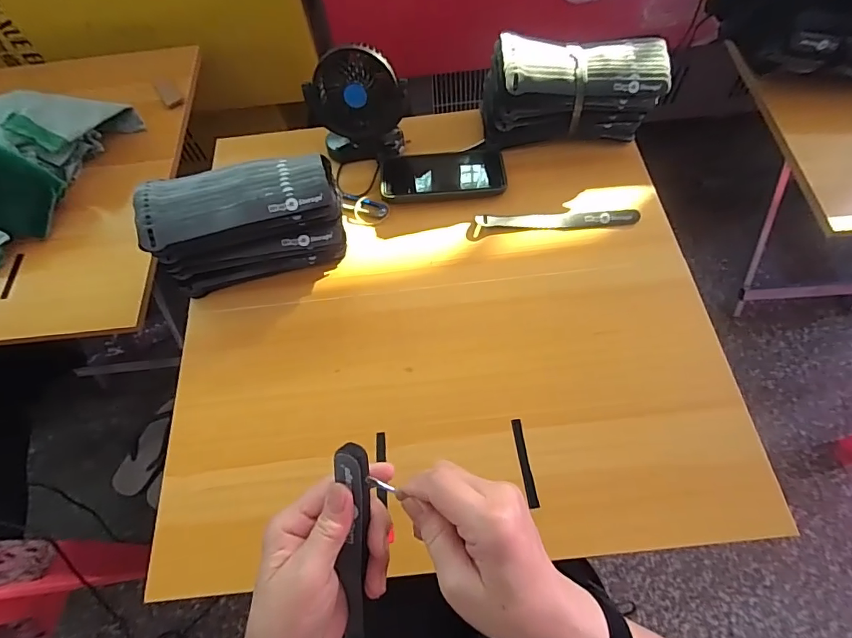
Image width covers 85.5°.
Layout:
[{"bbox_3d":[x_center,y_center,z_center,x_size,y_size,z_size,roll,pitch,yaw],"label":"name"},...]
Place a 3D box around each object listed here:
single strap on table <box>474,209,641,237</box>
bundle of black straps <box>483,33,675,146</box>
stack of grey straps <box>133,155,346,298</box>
[{"bbox_3d":[0.161,-0.122,0.575,0.196,0.015,0.026,0,63,4],"label":"single strap on table"},{"bbox_3d":[0.187,-0.298,0.601,0.221,0.099,0.085,-2,63,3],"label":"bundle of black straps"},{"bbox_3d":[-0.199,-0.111,0.534,0.203,0.105,0.103,-13,63,-3],"label":"stack of grey straps"}]

